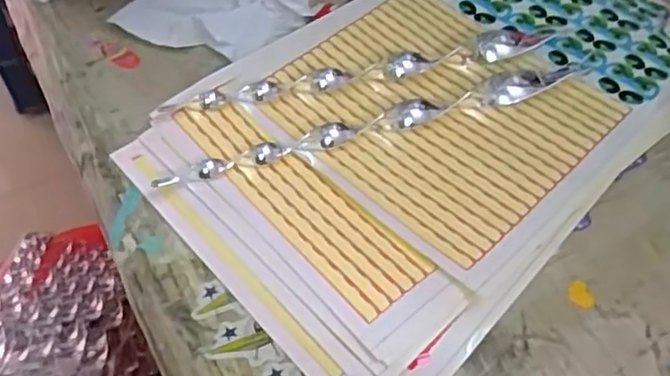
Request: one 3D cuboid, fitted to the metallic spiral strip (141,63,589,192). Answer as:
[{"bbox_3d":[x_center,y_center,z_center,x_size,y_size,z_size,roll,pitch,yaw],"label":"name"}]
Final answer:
[{"bbox_3d":[0.034,-0.042,0.413,0.286,0.018,0.021,-17,56,-13],"label":"metallic spiral strip"}]

